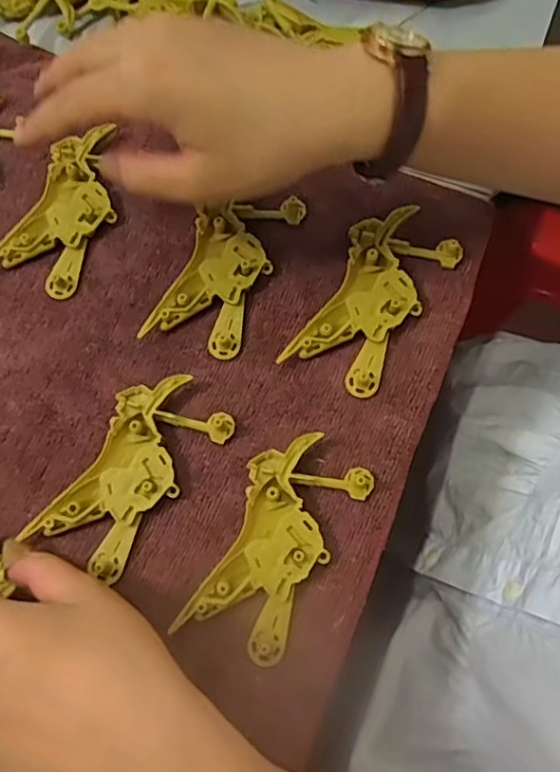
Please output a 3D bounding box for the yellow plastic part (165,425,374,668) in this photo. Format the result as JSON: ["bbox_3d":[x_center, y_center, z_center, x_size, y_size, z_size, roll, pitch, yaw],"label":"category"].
[{"bbox_3d":[-0.002,0.071,0.281,0.050,0.009,0.097,29,77,10],"label":"yellow plastic part"}]

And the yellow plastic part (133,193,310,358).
[{"bbox_3d":[-0.028,-0.063,0.322,0.049,0.010,0.094,20,75,8],"label":"yellow plastic part"}]

